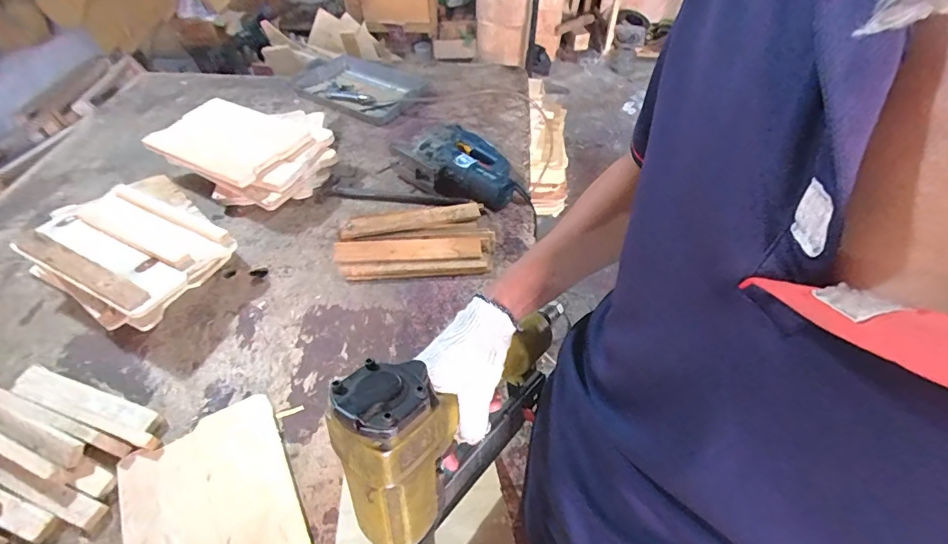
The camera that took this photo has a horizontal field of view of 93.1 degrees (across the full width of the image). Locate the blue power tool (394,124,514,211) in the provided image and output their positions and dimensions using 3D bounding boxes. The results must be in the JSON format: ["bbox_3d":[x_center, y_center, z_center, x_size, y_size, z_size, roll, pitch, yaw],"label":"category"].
[{"bbox_3d":[-0.017,-0.225,0.941,0.245,0.068,0.175,32,56,24],"label":"blue power tool"}]

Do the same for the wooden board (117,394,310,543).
[{"bbox_3d":[-0.307,0.302,0.532,0.182,0.013,0.285,-23,53,-19],"label":"wooden board"}]

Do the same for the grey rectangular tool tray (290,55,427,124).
[{"bbox_3d":[-0.307,-0.497,1.208,0.370,0.047,0.236,22,53,18],"label":"grey rectangular tool tray"}]

